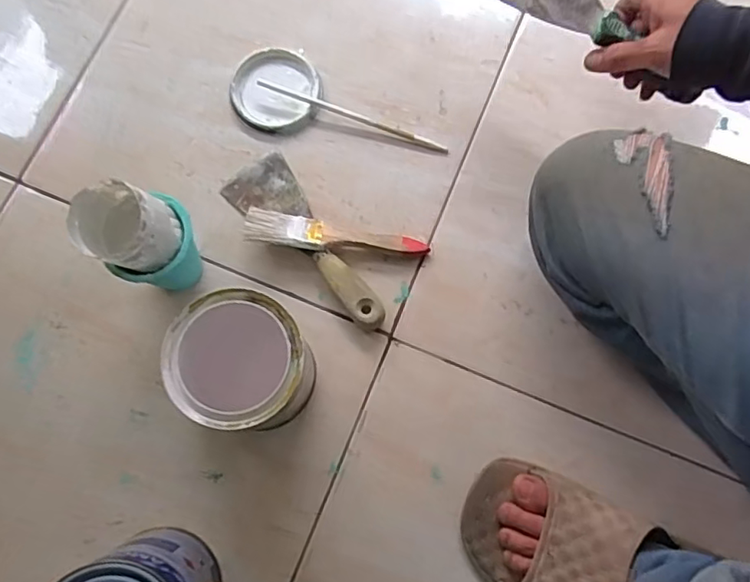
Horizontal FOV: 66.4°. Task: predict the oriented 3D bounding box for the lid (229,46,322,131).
[{"bbox_3d":[-0.099,-0.205,0.580,0.087,0.010,0.085,0,77,0],"label":"lid"}]

